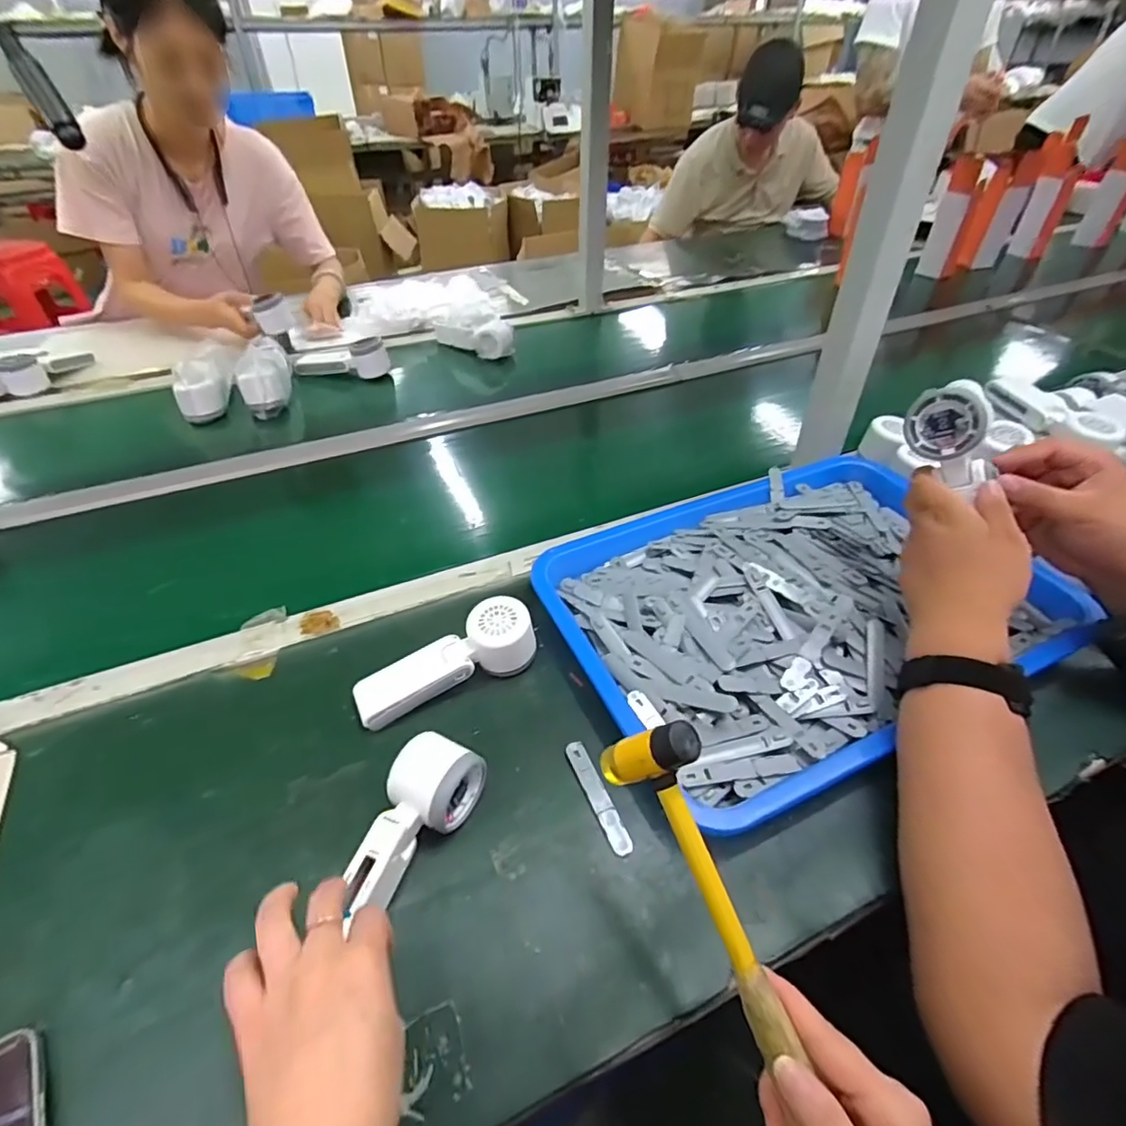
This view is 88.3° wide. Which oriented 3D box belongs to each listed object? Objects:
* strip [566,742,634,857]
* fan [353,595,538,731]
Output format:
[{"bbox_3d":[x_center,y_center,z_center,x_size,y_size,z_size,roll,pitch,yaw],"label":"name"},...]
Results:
[{"bbox_3d":[0.027,0.183,0.457,0.016,0.004,0.094,-17,45,-17],"label":"strip"},{"bbox_3d":[-0.104,0.090,0.520,0.166,0.053,0.059,-23,47,-22],"label":"fan"}]

